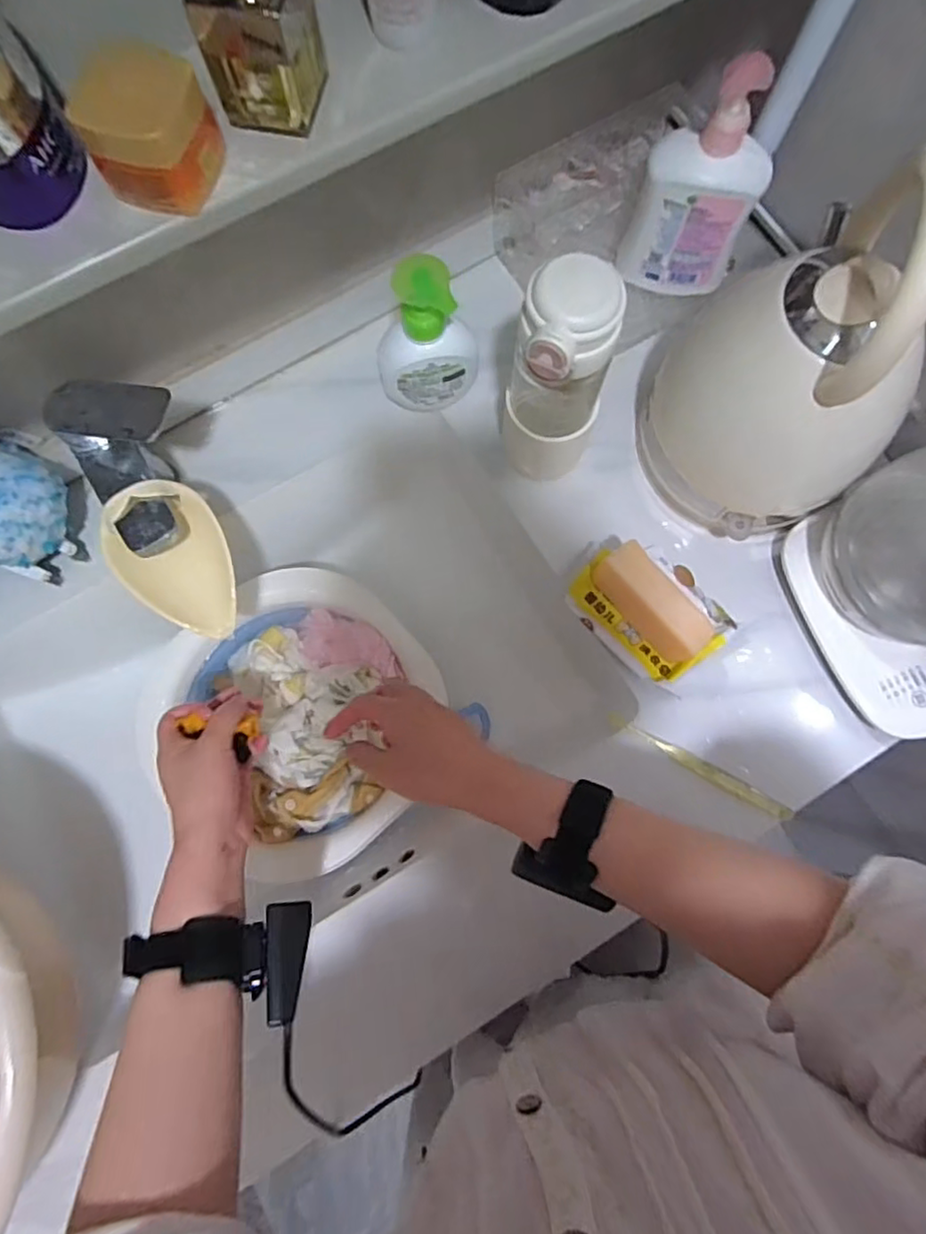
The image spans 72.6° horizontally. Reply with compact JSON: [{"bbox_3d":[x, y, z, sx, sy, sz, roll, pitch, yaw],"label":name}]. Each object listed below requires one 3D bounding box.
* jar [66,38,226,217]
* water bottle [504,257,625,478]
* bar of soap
[{"bbox_3d":[-0.154,-0.236,0.303,0.058,0.049,0.050,18,78,4],"label":"jar"},{"bbox_3d":[0.073,-0.174,0.497,0.068,0.205,0.066,0,78,0],"label":"water bottle"},{"bbox_3d":[0.157,-0.009,0.529,0.033,0.057,0.103,-40,80,-8],"label":"bar of soap"}]

